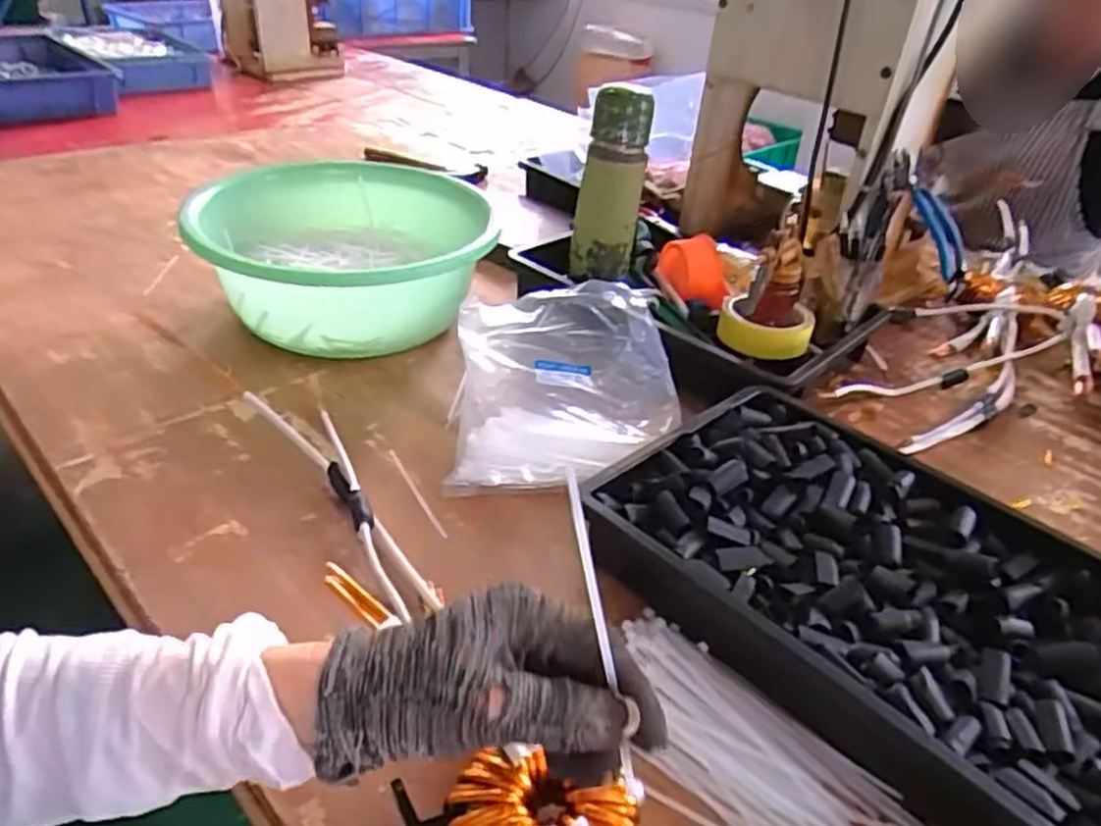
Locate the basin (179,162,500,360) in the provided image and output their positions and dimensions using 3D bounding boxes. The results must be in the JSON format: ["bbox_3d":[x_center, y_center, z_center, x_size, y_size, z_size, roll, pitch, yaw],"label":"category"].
[{"bbox_3d":[-0.216,-0.163,0.821,0.298,0.119,0.309,-3,34,-11],"label":"basin"}]

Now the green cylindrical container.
[{"bbox_3d":[0.062,-0.237,0.789,0.069,0.176,0.059,5,33,1],"label":"green cylindrical container"}]

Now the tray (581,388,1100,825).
[{"bbox_3d":[0.224,0.121,0.515,0.357,0.067,0.246,31,42,33],"label":"tray"}]

